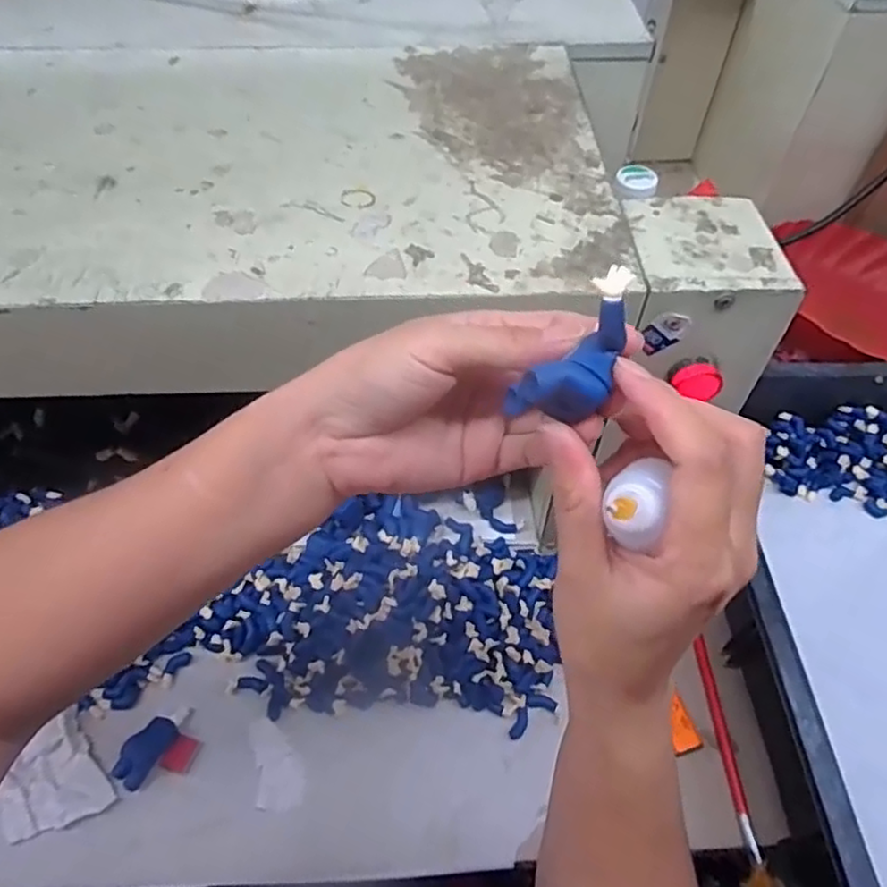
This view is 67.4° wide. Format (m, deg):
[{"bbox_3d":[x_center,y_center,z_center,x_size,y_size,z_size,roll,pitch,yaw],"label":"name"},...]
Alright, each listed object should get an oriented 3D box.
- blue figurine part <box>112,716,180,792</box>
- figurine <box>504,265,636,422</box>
[{"bbox_3d":[-0.208,0.213,0.462,0.025,0.011,0.046,26,57,18],"label":"blue figurine part"},{"bbox_3d":[0.043,-0.030,0.213,0.026,0.037,0.041,25,56,17],"label":"figurine"}]

